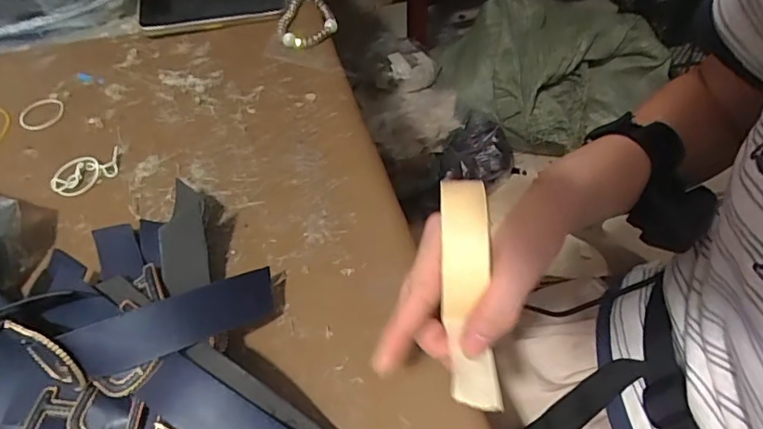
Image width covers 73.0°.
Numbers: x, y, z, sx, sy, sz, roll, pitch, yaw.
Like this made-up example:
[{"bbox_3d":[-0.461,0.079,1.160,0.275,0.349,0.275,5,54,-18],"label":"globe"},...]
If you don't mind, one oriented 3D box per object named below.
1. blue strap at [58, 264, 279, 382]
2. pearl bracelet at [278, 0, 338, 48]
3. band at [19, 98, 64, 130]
[{"bbox_3d":[-0.122,0.065,0.317,0.117,0.022,0.031,-16,80,-32],"label":"blue strap"},{"bbox_3d":[-0.082,-0.220,0.559,0.059,0.016,0.107,-8,54,-4],"label":"pearl bracelet"},{"bbox_3d":[-0.320,-0.095,0.487,0.040,0.005,0.040,-1,54,1],"label":"band"}]

